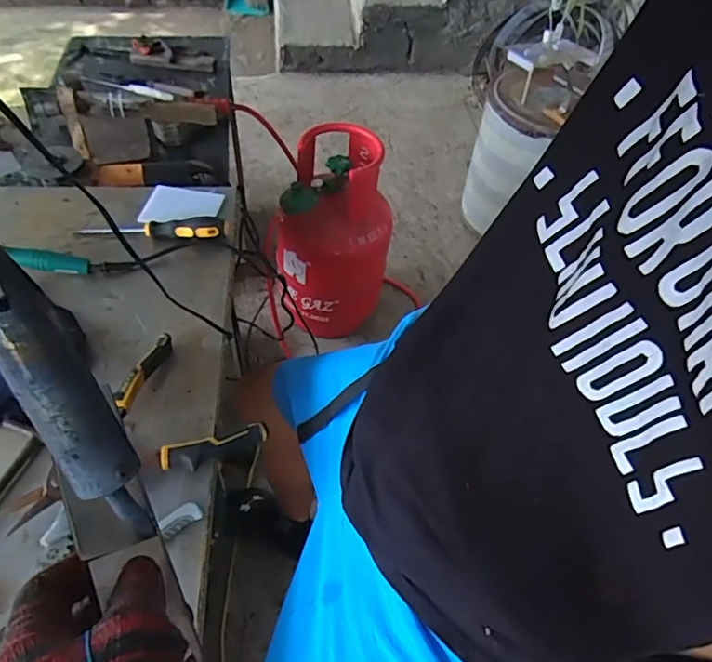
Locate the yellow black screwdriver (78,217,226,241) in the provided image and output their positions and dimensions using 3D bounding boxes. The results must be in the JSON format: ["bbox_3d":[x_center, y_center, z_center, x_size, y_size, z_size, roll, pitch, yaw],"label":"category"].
[{"bbox_3d":[-0.271,-0.134,0.734,0.187,0.026,0.034,-2,52,-7],"label":"yellow black screwdriver"}]

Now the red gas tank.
[{"bbox_3d":[-0.053,-0.236,1.426,0.271,0.520,0.257,10,52,2],"label":"red gas tank"}]

